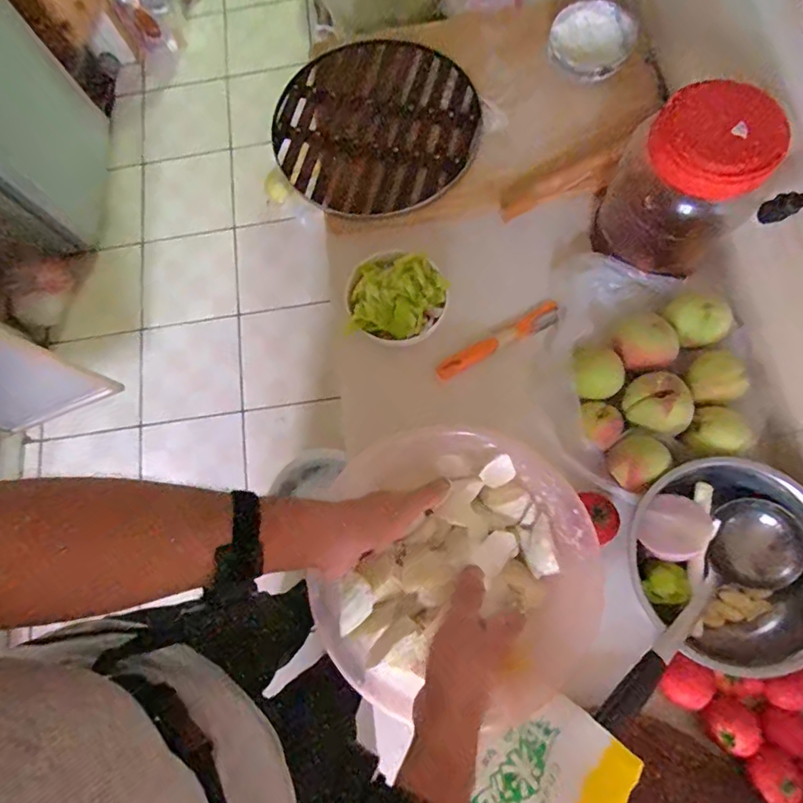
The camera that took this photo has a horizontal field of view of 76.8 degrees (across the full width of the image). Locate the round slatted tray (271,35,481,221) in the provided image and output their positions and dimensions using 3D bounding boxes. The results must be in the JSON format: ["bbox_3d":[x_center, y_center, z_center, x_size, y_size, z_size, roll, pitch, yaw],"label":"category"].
[{"bbox_3d":[-0.037,-0.387,0.710,0.274,0.014,0.279,-1,78,4],"label":"round slatted tray"}]

